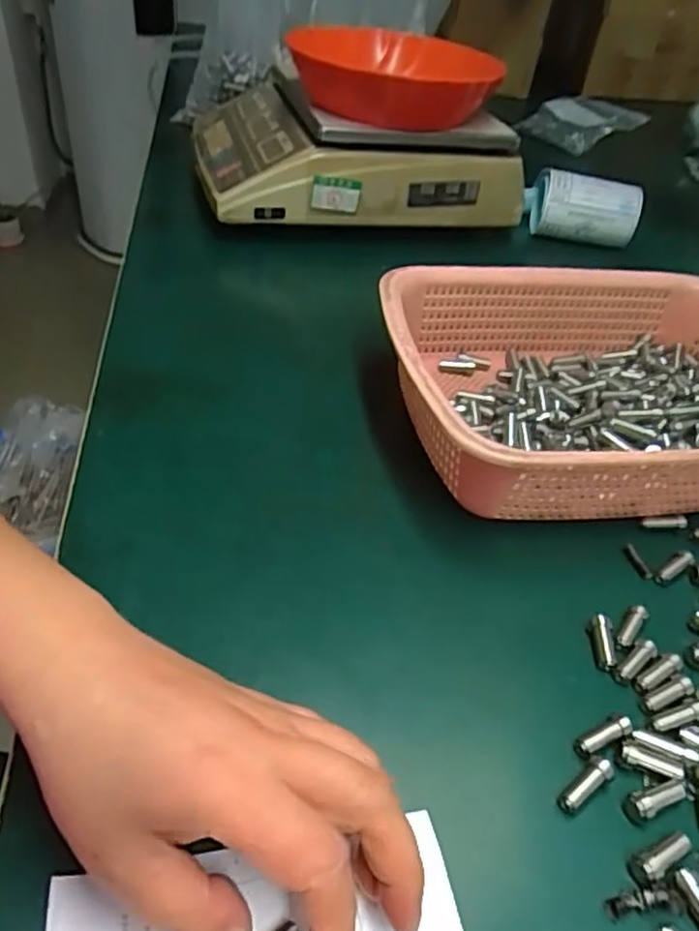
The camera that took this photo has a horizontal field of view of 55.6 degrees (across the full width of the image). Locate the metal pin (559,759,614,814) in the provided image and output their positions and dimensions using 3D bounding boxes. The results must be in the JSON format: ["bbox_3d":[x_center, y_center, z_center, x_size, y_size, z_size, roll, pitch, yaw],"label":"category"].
[{"bbox_3d":[0.099,0.134,0.277,0.027,0.010,0.008,-21,48,-29],"label":"metal pin"}]

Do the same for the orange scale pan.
[{"bbox_3d":[0.042,-0.391,0.675,0.199,0.051,0.214,4,41,-4],"label":"orange scale pan"}]

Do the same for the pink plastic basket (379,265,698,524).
[{"bbox_3d":[0.174,-0.055,0.452,0.307,0.071,0.217,-4,42,-12],"label":"pink plastic basket"}]

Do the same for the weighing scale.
[{"bbox_3d":[-0.006,-0.362,0.753,0.304,0.091,0.304,-7,43,-15],"label":"weighing scale"}]

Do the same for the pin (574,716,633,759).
[{"bbox_3d":[0.113,0.120,0.294,0.028,0.009,0.008,-14,45,-23],"label":"pin"}]

